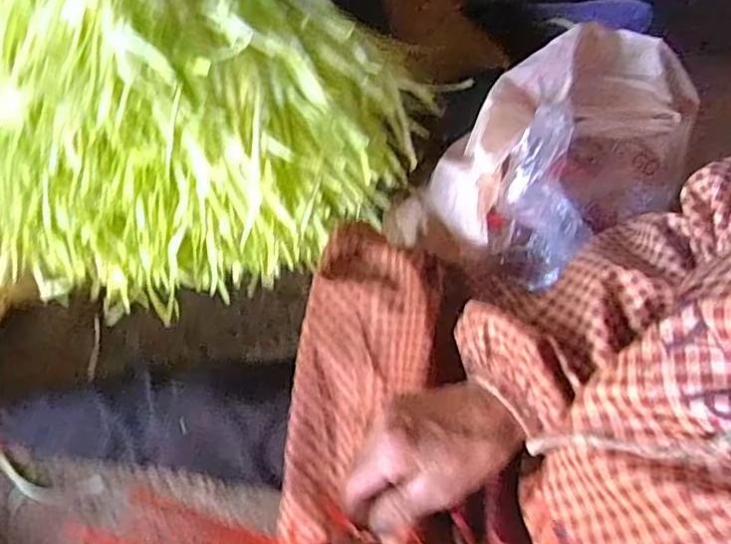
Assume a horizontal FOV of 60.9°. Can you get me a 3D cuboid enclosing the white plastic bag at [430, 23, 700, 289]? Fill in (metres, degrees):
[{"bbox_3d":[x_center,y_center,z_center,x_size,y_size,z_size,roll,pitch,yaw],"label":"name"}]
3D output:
[{"bbox_3d":[0.196,-0.122,0.573,0.266,0.161,0.168,-32,70,-15],"label":"white plastic bag"}]

